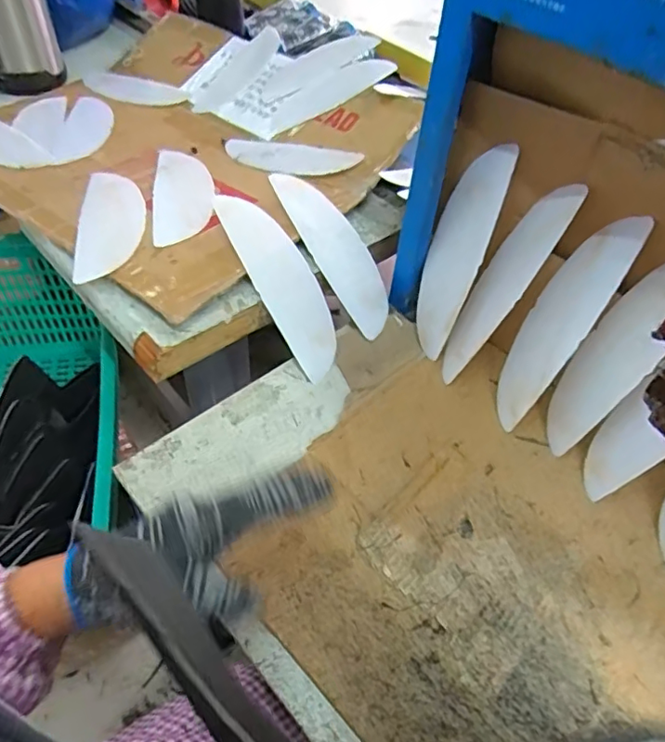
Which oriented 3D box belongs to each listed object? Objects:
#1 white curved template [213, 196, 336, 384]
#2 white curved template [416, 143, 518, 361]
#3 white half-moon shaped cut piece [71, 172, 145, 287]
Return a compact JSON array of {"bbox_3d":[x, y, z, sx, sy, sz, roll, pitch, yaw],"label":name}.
[{"bbox_3d":[-0.053,-0.098,0.627,0.062,0.015,0.218,-30,98,-7],"label":"white curved template"},{"bbox_3d":[0.132,-0.125,0.606,0.013,0.222,0.065,-2,30,-34],"label":"white curved template"},{"bbox_3d":[-0.254,-0.171,0.655,0.072,0.006,0.203,-7,54,-4],"label":"white half-moon shaped cut piece"}]

